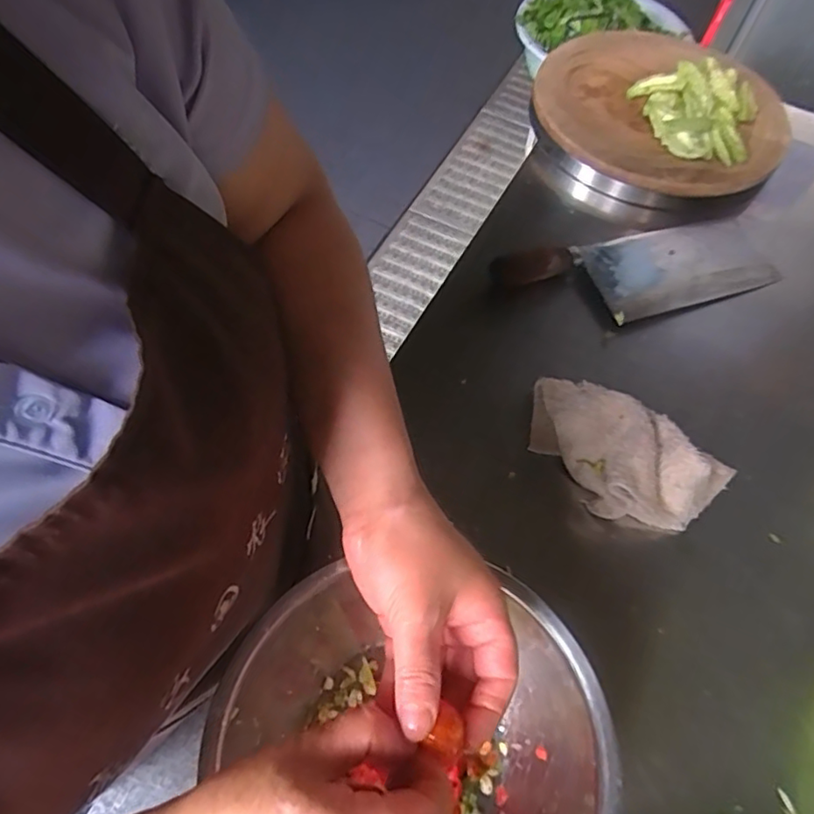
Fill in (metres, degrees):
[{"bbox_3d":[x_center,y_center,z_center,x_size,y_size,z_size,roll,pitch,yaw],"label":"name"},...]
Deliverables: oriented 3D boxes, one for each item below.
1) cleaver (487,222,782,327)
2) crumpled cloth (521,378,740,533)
[{"bbox_3d":[0.268,-0.157,0.650,0.330,0.022,0.109,-16,63,-12],"label":"cleaver"},{"bbox_3d":[0.193,0.039,0.518,0.183,0.066,0.107,30,63,13],"label":"crumpled cloth"}]

